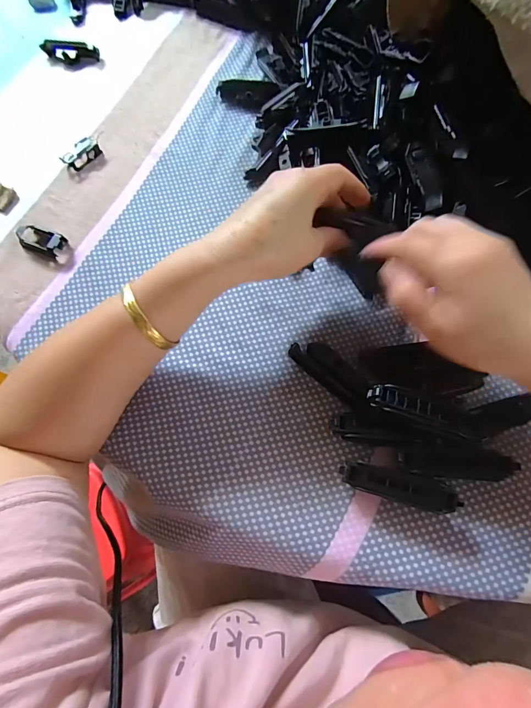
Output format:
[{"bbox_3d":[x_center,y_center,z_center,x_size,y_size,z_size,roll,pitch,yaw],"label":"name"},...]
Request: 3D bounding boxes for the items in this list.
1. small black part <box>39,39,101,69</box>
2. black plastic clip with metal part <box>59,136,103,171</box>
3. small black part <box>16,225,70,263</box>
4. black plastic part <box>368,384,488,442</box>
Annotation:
[{"bbox_3d":[-0.234,-0.355,0.420,0.076,0.018,0.023,19,73,9],"label":"small black part"},{"bbox_3d":[-0.187,-0.207,0.367,0.020,0.013,0.043,31,75,12],"label":"black plastic clip with metal part"},{"bbox_3d":[-0.210,-0.107,0.335,0.053,0.015,0.022,24,74,10],"label":"small black part"},{"bbox_3d":[0.111,0.039,0.244,0.080,0.011,0.021,17,74,9],"label":"black plastic part"}]

